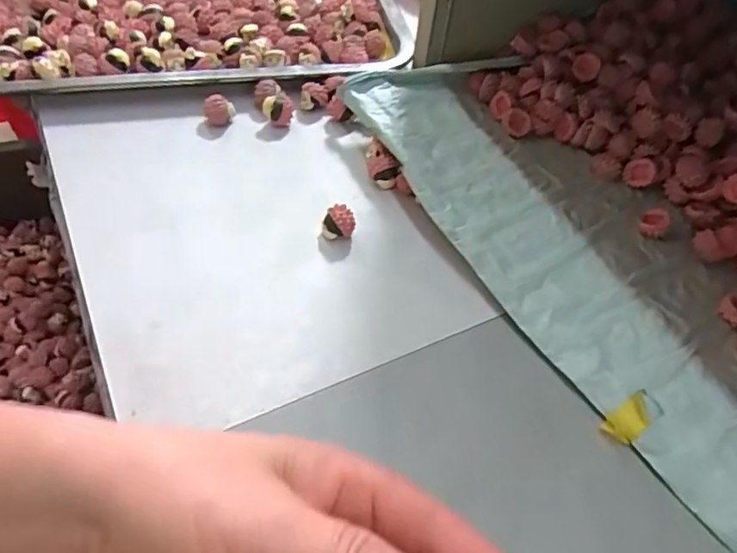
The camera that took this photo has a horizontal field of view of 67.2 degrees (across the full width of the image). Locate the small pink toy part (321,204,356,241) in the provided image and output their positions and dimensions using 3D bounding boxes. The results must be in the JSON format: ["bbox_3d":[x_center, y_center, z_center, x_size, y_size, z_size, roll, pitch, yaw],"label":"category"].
[{"bbox_3d":[-0.019,-0.033,0.339,0.020,0.017,0.014,-6,52,-11],"label":"small pink toy part"}]

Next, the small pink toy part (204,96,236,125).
[{"bbox_3d":[-0.107,-0.120,0.399,0.021,0.018,0.019,-12,53,-15],"label":"small pink toy part"}]

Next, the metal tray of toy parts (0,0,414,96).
[{"bbox_3d":[-0.158,-0.248,0.489,0.358,0.034,0.261,-4,52,-9],"label":"metal tray of toy parts"}]

